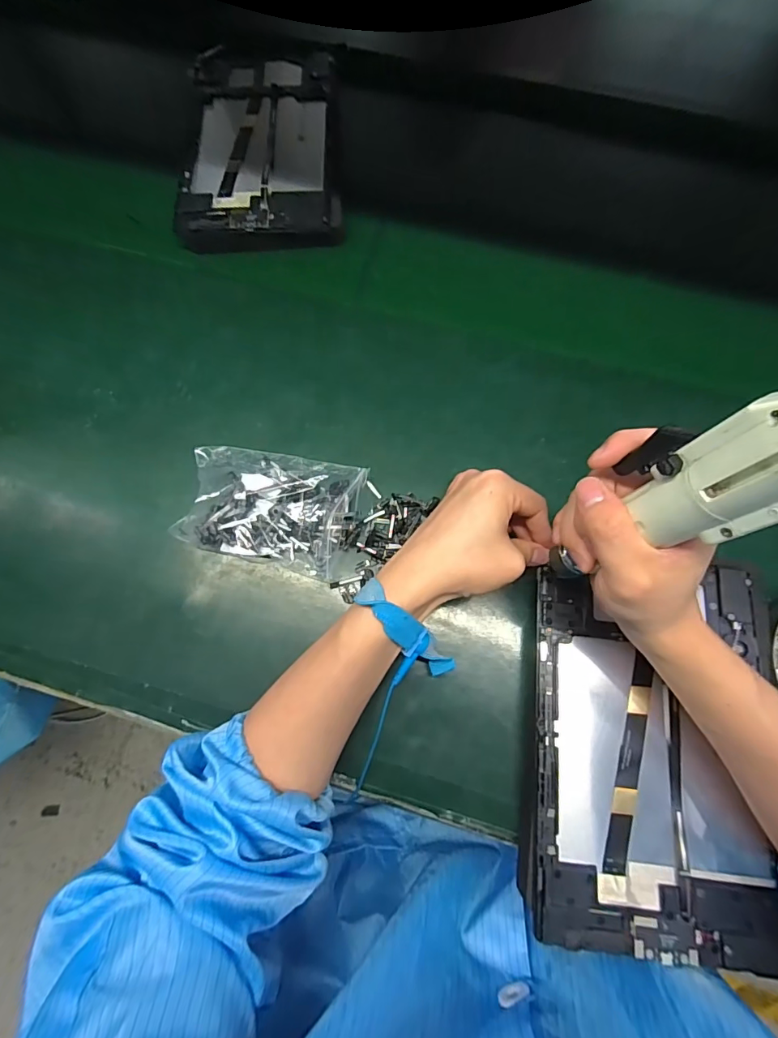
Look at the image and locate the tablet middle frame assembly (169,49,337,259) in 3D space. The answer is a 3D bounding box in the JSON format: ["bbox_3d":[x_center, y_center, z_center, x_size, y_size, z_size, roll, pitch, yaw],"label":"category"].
[{"bbox_3d":[-0.134,-0.389,0.480,0.155,0.022,0.252,-4,74,1],"label":"tablet middle frame assembly"}]

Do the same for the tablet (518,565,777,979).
[{"bbox_3d":[0.175,0.149,0.308,0.158,0.016,0.235,8,75,4],"label":"tablet"}]

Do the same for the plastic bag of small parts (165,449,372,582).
[{"bbox_3d":[-0.093,-0.011,0.368,0.129,0.024,0.092,13,75,6],"label":"plastic bag of small parts"}]

